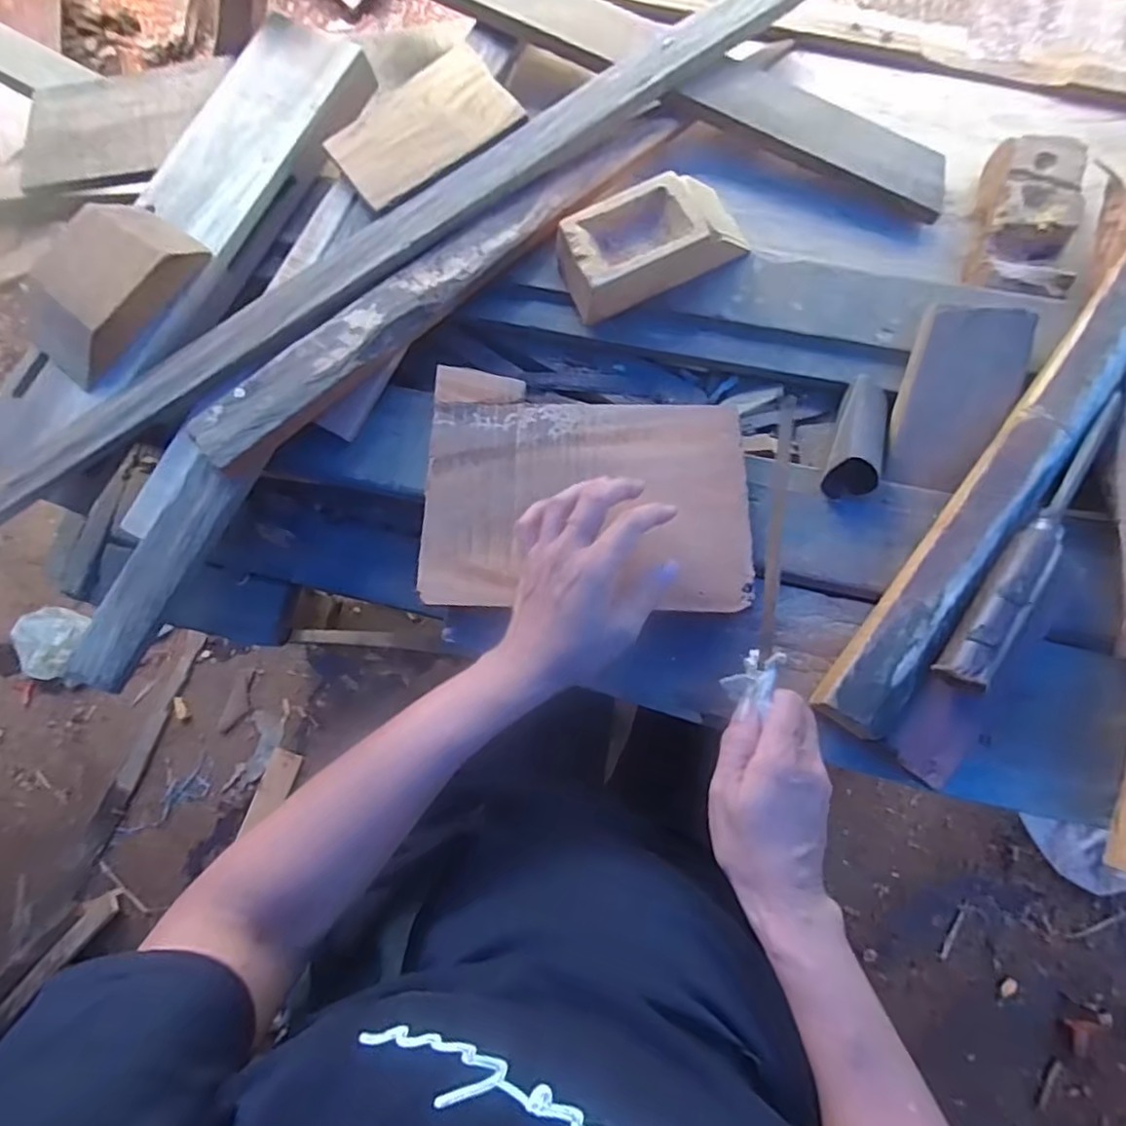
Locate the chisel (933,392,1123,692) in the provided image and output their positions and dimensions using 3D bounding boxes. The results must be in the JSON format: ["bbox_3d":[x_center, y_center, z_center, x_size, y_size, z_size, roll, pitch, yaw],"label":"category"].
[{"bbox_3d":[0.317,-0.020,0.417,0.027,0.025,0.239,35,83,10],"label":"chisel"}]

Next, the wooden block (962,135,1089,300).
[{"bbox_3d":[0.386,-0.280,0.528,0.076,0.039,0.145,11,80,6],"label":"wooden block"}]

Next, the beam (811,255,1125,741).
[{"bbox_3d":[0.372,-0.141,0.447,0.046,0.034,0.619,36,84,10],"label":"beam"}]

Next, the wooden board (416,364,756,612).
[{"bbox_3d":[0.017,-0.054,0.475,0.236,0.015,0.173,2,78,2],"label":"wooden board"}]

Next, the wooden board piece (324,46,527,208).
[{"bbox_3d":[-0.115,-0.355,0.517,0.148,0.010,0.091,-37,79,-3],"label":"wooden board piece"}]

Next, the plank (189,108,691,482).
[{"bbox_3d":[-0.085,-0.235,0.502,0.476,0.040,0.057,-42,80,-7],"label":"plank"}]

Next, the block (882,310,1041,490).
[{"bbox_3d":[0.295,-0.121,0.476,0.076,0.021,0.130,14,103,17],"label":"block"}]

